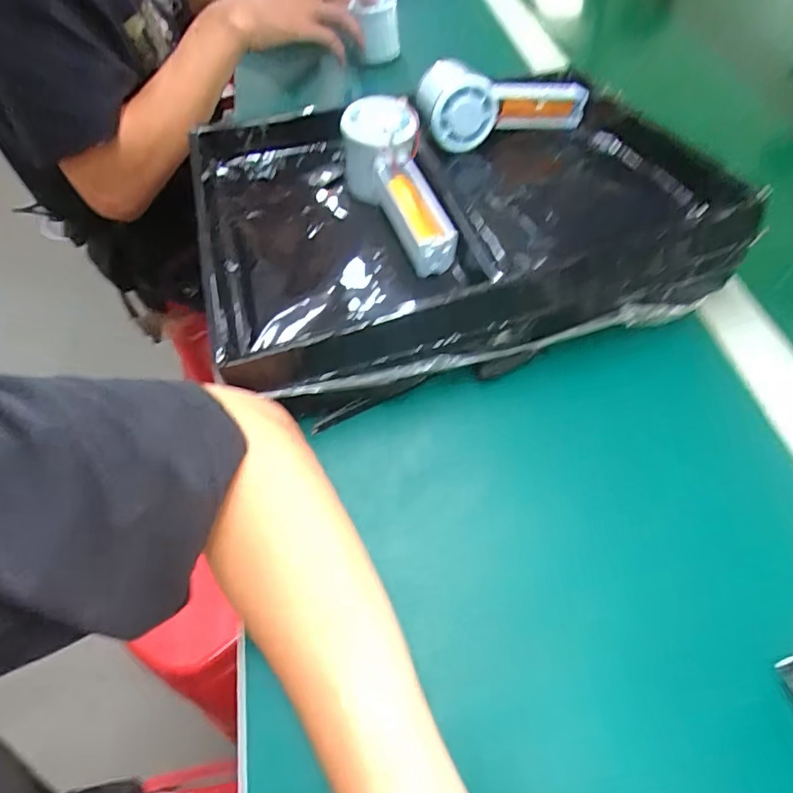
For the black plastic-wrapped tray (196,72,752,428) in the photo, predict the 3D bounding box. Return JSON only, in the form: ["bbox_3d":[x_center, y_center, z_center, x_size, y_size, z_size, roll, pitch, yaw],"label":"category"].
[{"bbox_3d":[0.035,-0.149,0.443,0.369,0.070,0.291,-14,55,-5],"label":"black plastic-wrapped tray"}]

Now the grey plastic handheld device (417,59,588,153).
[{"bbox_3d":[0.093,-0.266,0.505,0.164,0.056,0.060,-9,53,-20],"label":"grey plastic handheld device"}]

